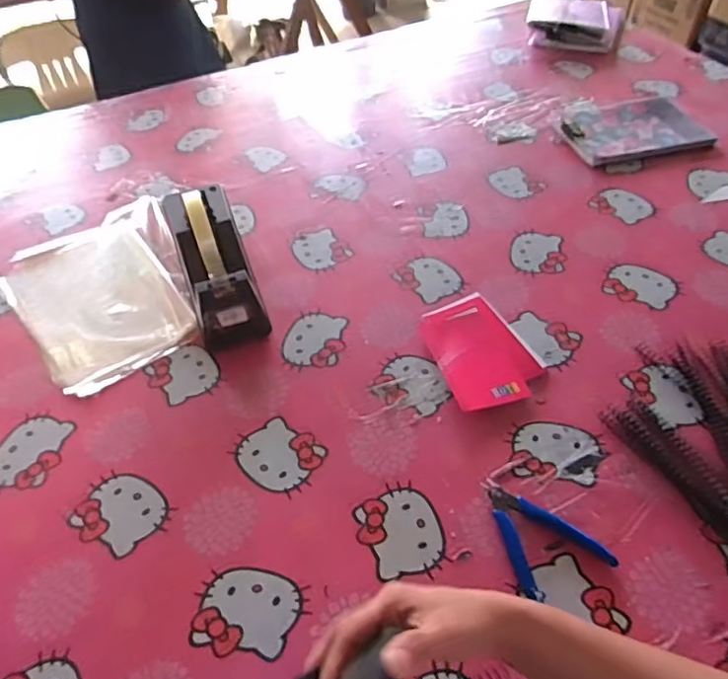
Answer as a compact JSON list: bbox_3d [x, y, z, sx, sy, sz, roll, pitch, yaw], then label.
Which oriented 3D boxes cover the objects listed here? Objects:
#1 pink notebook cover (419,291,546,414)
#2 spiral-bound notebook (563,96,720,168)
[{"bbox_3d":[0.133,0.009,0.650,0.109,0.014,0.154,-15,51,-10],"label":"pink notebook cover"},{"bbox_3d":[0.445,-0.347,0.950,0.221,0.015,0.153,-13,51,-9],"label":"spiral-bound notebook"}]

